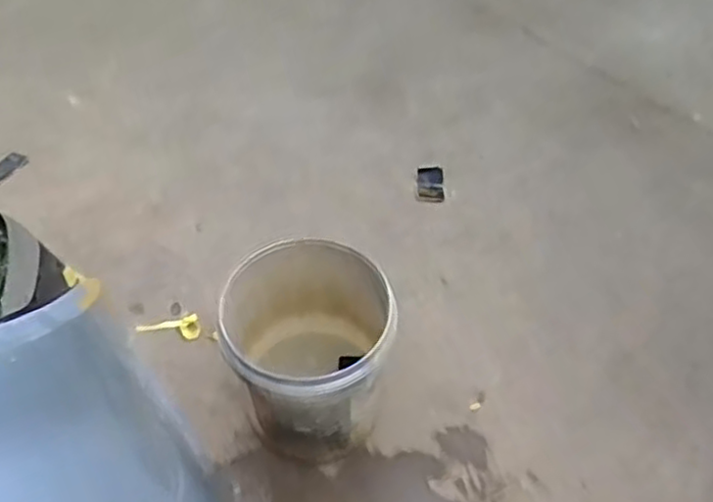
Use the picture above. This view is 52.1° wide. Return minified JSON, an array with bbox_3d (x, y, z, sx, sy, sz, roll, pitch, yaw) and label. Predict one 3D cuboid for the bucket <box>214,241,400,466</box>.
[{"bbox_3d":[-0.088,0.200,1.387,0.284,0.318,0.293,-1,48,1],"label":"bucket"}]

